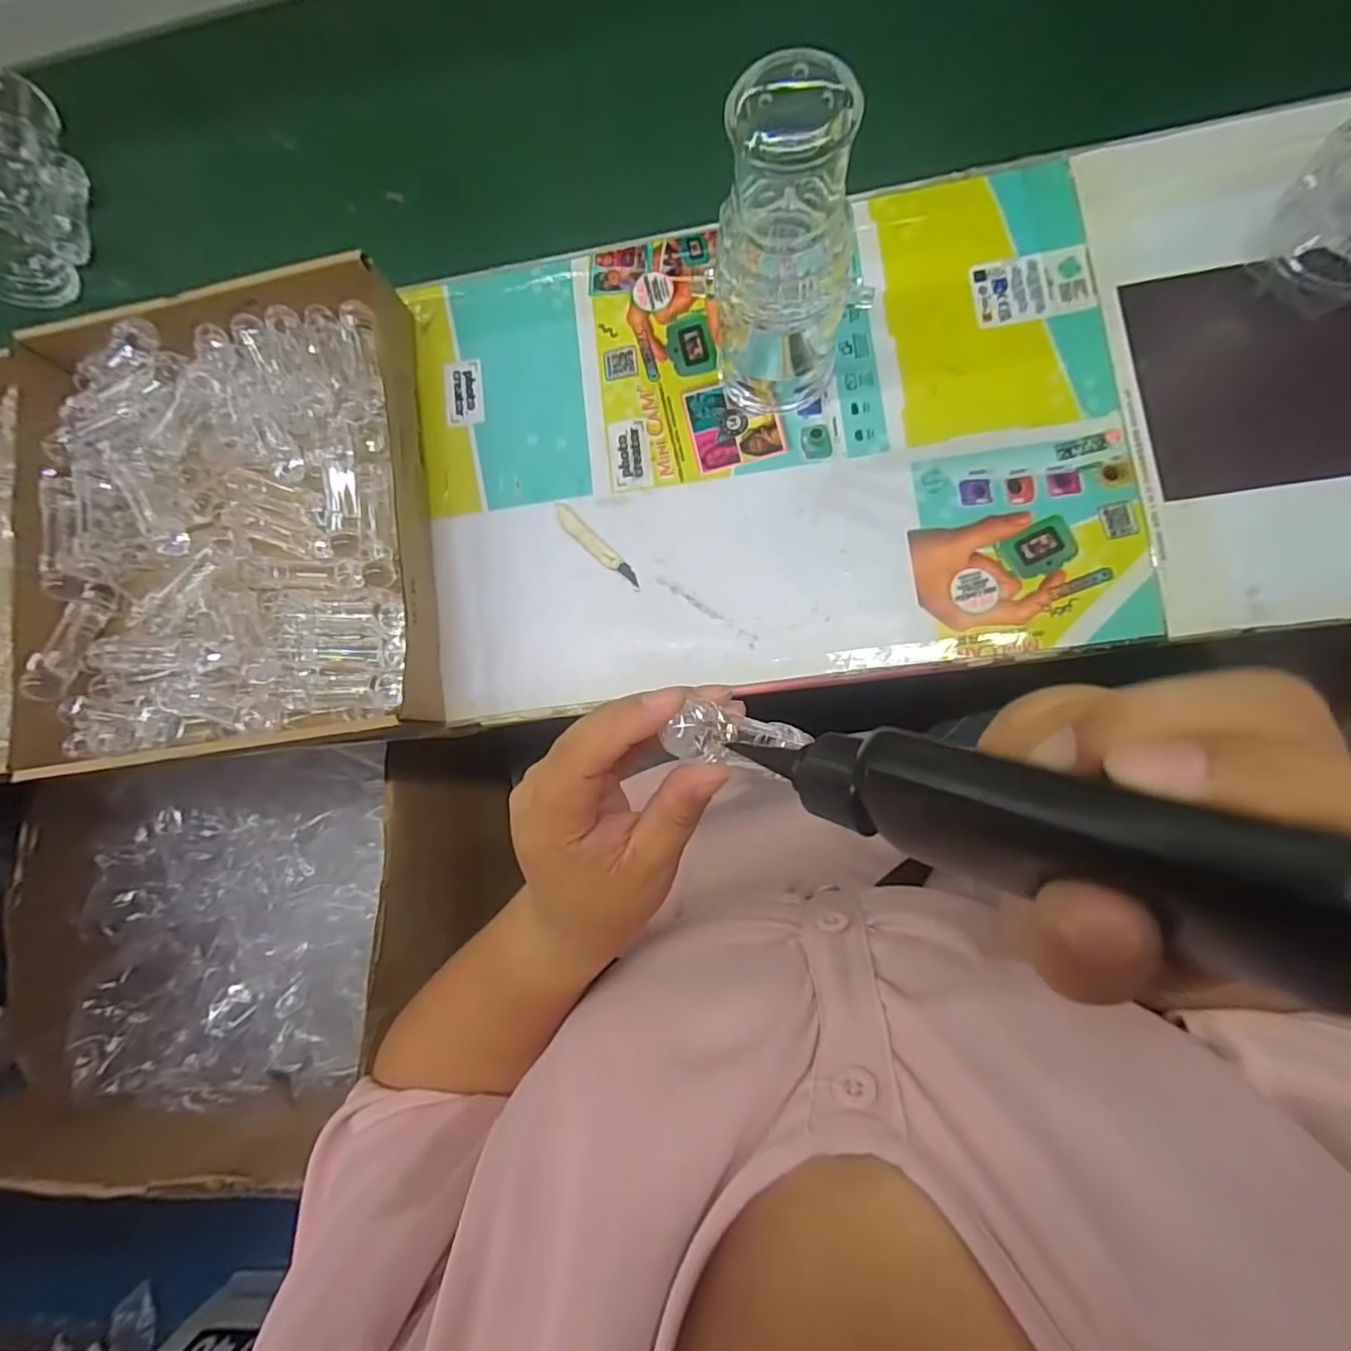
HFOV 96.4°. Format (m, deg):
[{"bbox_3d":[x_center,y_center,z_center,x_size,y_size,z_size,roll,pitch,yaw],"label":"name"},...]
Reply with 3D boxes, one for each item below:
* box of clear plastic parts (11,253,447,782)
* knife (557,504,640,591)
[{"bbox_3d":[-0.307,-0.103,0.422,0.274,0.061,0.315,-8,83,7],"label":"box of clear plastic parts"},{"bbox_3d":[-0.054,-0.089,0.417,0.081,0.004,0.013,44,91,10],"label":"knife"}]

